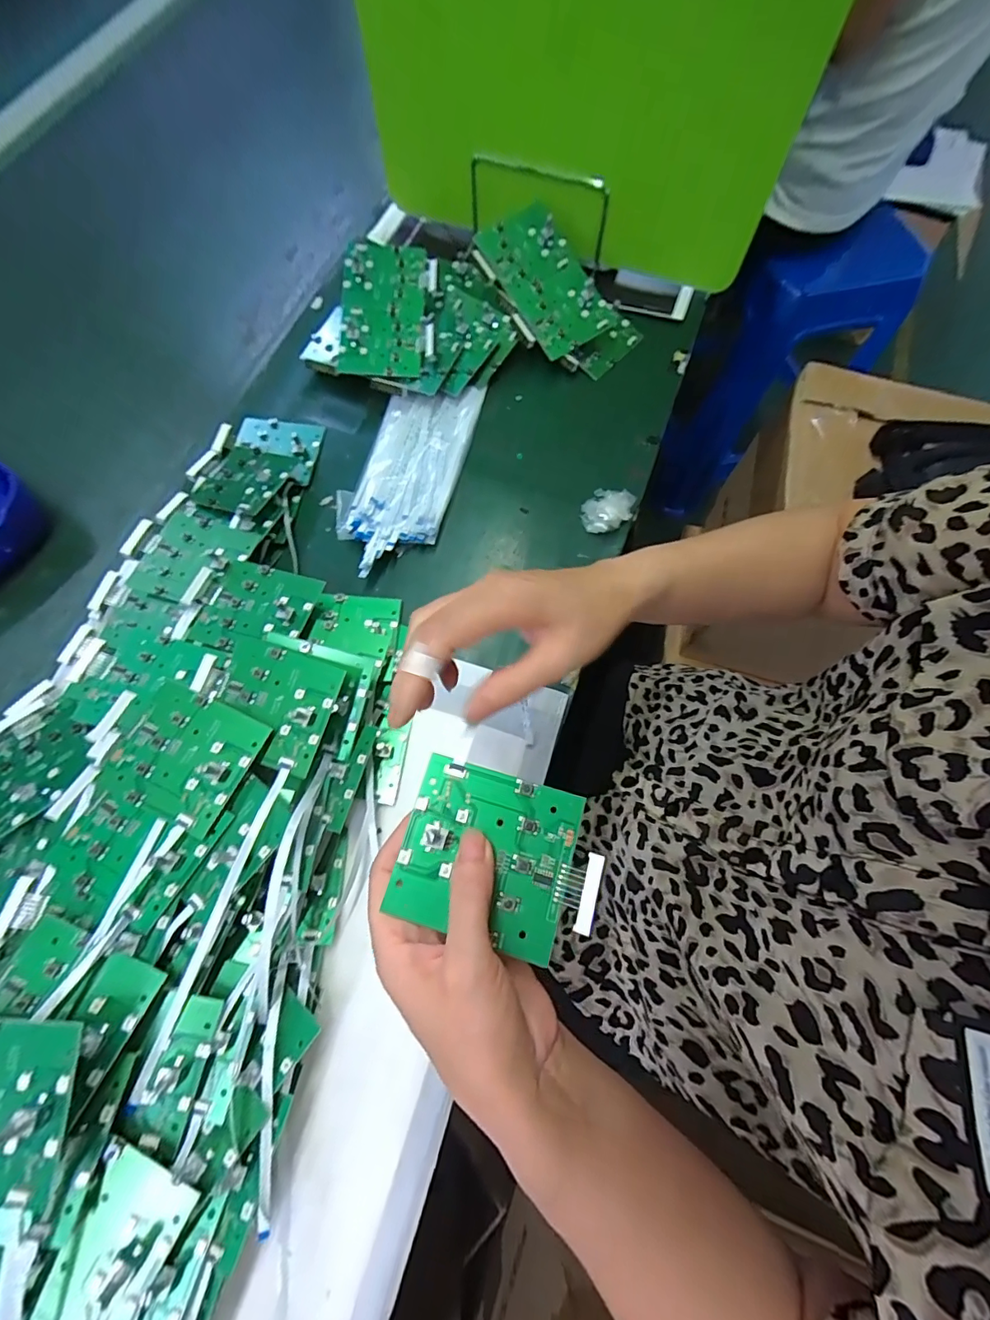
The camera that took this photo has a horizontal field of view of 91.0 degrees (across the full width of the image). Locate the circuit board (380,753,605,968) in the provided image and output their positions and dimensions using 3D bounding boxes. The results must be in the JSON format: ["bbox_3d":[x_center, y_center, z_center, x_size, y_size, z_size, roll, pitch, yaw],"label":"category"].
[{"bbox_3d":[0.003,0.092,0.228,0.091,0.009,0.073,15,71,7],"label":"circuit board"}]

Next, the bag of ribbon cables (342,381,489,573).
[{"bbox_3d":[-0.082,-0.178,0.456,0.096,0.018,0.222,13,72,4],"label":"bag of ribbon cables"}]

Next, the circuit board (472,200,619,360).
[{"bbox_3d":[0.049,-0.386,0.495,0.091,0.014,0.154,-28,86,3],"label":"circuit board"}]

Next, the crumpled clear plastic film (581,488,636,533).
[{"bbox_3d":[0.099,-0.131,0.435,0.043,0.026,0.039,19,72,6],"label":"crumpled clear plastic film"}]

